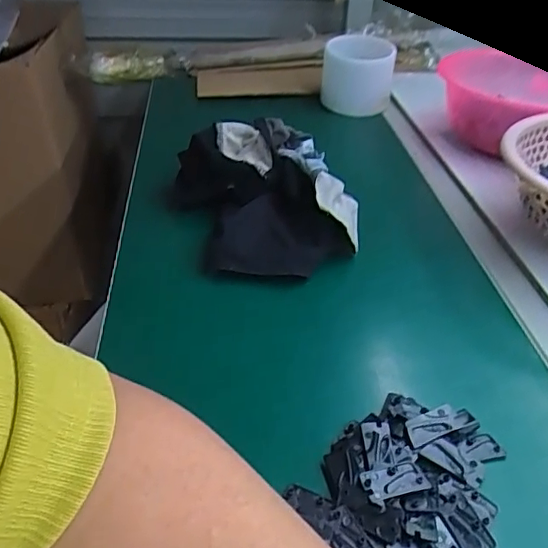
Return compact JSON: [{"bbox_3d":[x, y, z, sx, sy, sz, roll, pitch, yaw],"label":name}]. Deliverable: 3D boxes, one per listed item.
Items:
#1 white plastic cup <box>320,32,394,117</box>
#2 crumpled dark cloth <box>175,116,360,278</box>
[{"bbox_3d":[0.106,-0.255,0.726,0.088,0.082,0.080,6,39,5],"label":"white plastic cup"},{"bbox_3d":[-0.007,-0.070,0.491,0.134,0.065,0.171,-13,41,-18],"label":"crumpled dark cloth"}]

